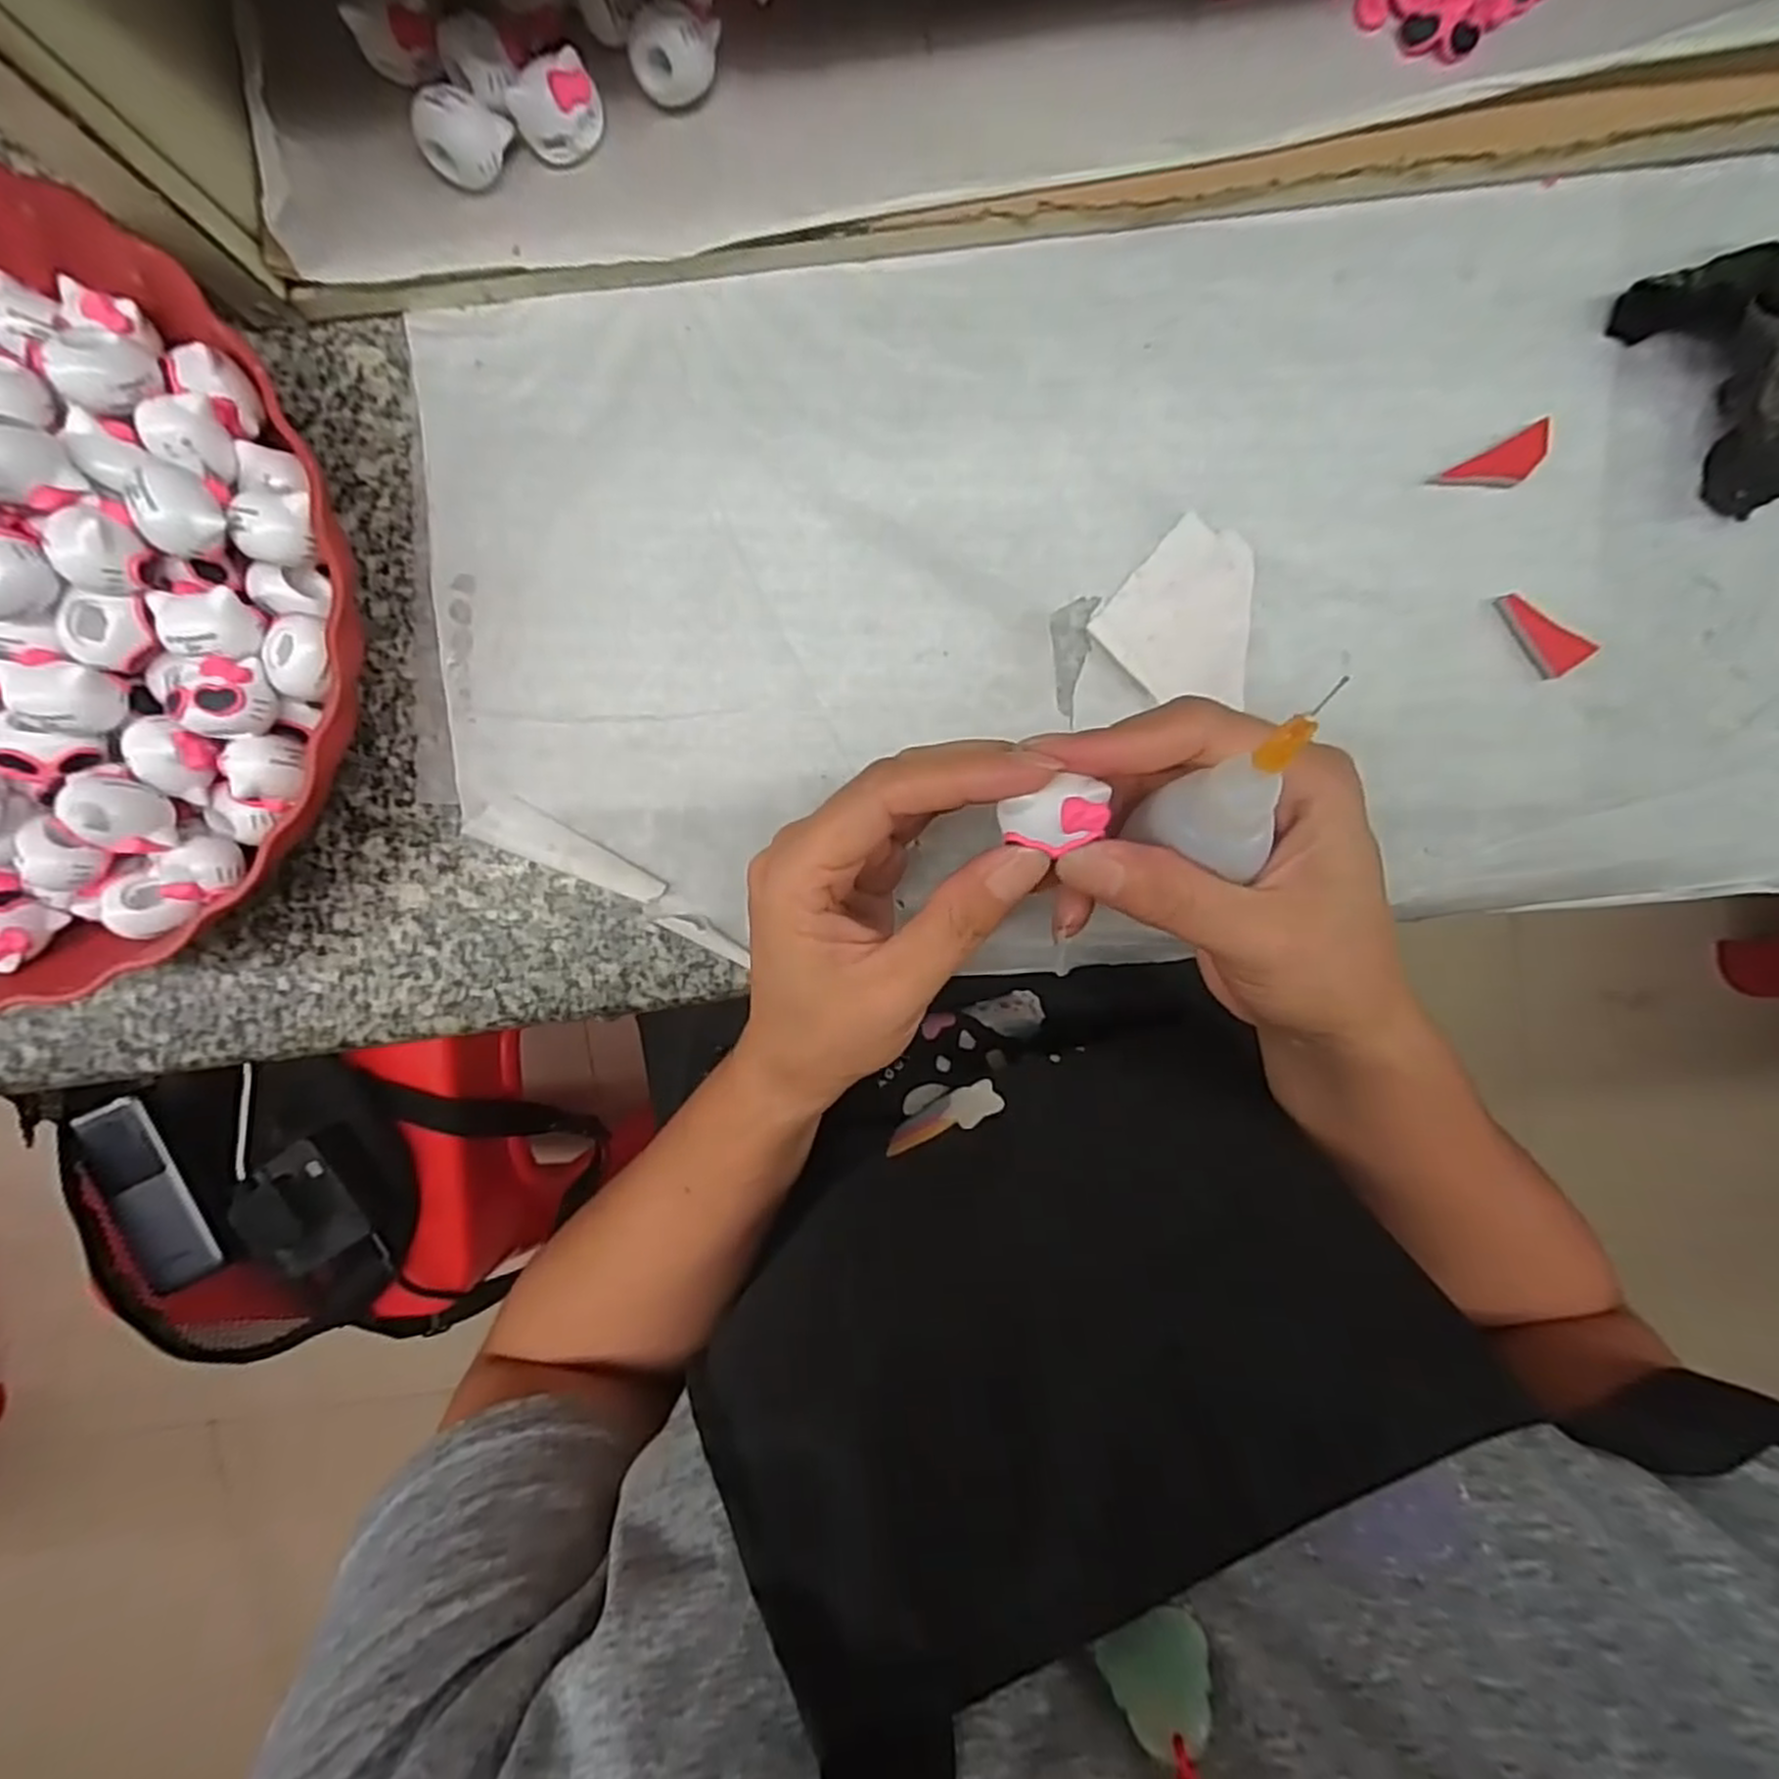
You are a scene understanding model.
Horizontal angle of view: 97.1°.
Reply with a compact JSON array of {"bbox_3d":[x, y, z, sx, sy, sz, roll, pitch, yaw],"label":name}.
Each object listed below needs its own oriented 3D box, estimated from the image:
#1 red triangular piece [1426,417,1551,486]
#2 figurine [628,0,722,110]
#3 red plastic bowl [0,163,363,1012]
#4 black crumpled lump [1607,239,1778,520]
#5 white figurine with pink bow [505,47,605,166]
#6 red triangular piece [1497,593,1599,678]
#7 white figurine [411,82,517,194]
[{"bbox_3d":[0.204,-0.141,0.263,0.037,0.005,0.014,-28,95,3],"label":"red triangular piece"},{"bbox_3d":[-0.062,-0.245,0.231,0.027,0.017,0.014,-10,95,1],"label":"figurine"},{"bbox_3d":[-0.283,-0.089,0.237,0.232,0.078,0.228,-26,95,3],"label":"red plastic bowl"},{"bbox_3d":[0.280,-0.170,0.243,0.054,0.033,0.078,-34,94,3],"label":"black crumpled lump"},{"bbox_3d":[-0.098,-0.231,0.234,0.025,0.018,0.014,-25,95,2],"label":"white figurine with pink bow"},{"bbox_3d":[0.220,-0.085,0.267,0.033,0.007,0.014,33,95,-3],"label":"red triangular piece"},{"bbox_3d":[-0.128,-0.225,0.235,0.022,0.017,0.021,30,95,-2],"label":"white figurine"}]

